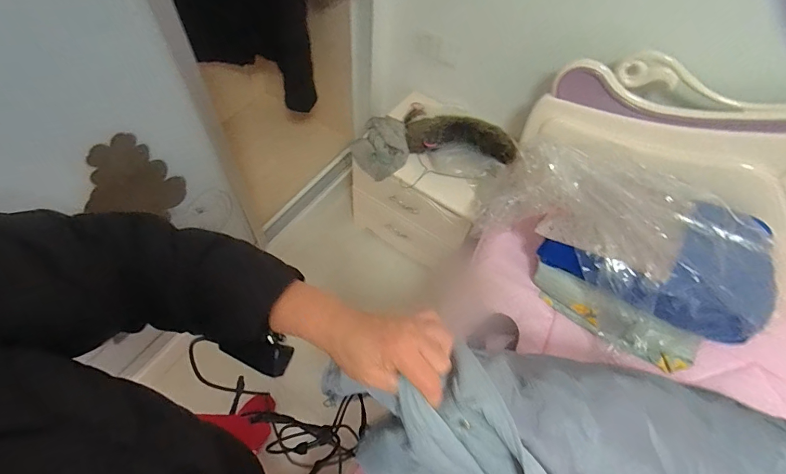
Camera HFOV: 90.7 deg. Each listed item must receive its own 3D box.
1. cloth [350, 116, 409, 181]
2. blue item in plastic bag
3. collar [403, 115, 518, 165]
[{"bbox_3d":[-0.046,-0.303,1.304,0.191,0.051,0.210,-17,70,18],"label":"cloth"},{"bbox_3d":[0.515,0.017,0.949,0.624,0.211,0.376,29,63,12],"label":"blue item in plastic bag"},{"bbox_3d":[0.188,-0.309,1.213,0.387,0.093,0.103,15,59,26],"label":"collar"}]

